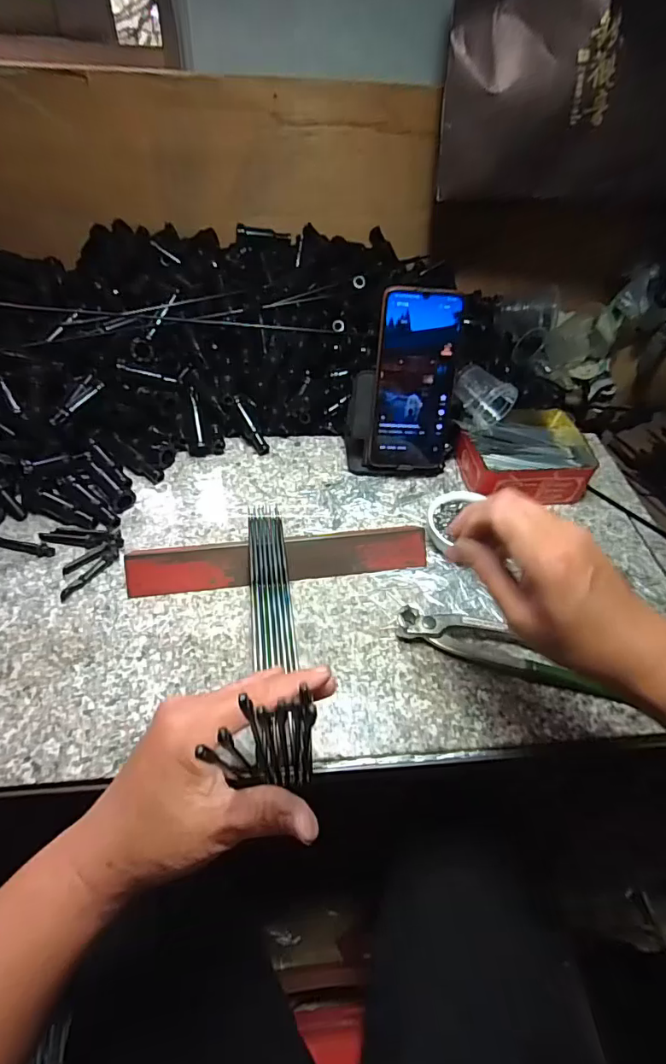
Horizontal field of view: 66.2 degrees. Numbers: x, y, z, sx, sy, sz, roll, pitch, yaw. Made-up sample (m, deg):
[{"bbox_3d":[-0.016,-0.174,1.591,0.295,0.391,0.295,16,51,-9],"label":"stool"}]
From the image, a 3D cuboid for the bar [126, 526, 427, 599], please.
[{"bbox_3d":[-0.044,0.024,0.445,0.255,0.024,0.032,-5,50,-8],"label":"bar"}]

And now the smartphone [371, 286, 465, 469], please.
[{"bbox_3d":[0.080,-0.144,0.496,0.077,0.165,0.007,0,24,-5],"label":"smartphone"}]

